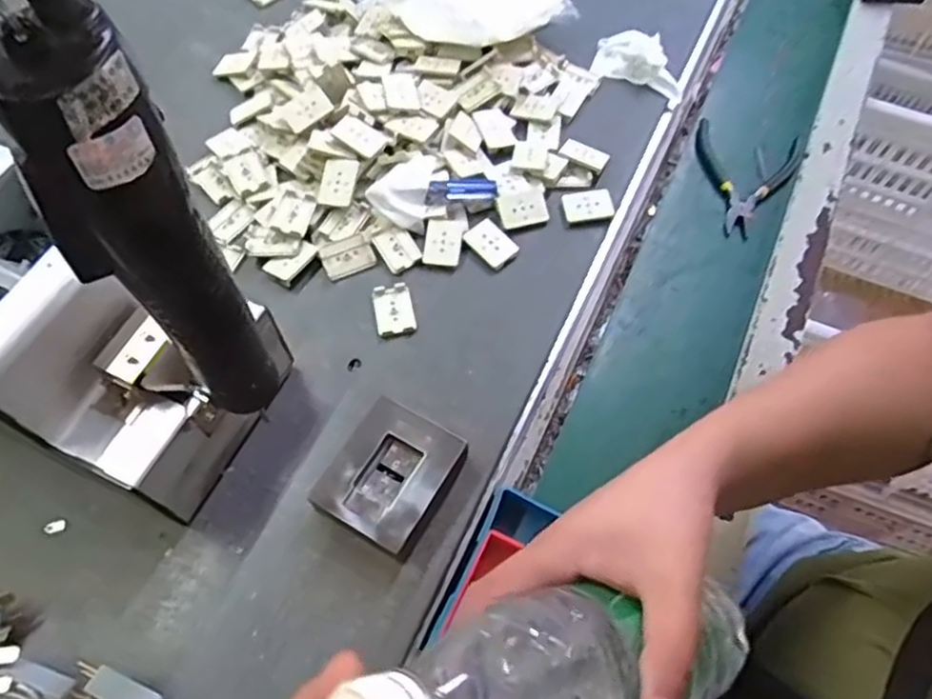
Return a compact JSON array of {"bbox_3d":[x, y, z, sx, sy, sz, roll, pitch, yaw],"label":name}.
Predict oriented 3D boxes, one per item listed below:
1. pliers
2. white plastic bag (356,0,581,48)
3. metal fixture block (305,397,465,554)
[{"bbox_3d":[0.244,-0.150,0.602,0.089,0.012,0.125,17,63,7],"label":"pliers"},{"bbox_3d":[0.004,-0.302,0.597,0.179,0.058,0.068,-6,62,-5],"label":"white plastic bag"},{"bbox_3d":[-0.047,0.081,0.430,0.065,0.029,0.082,28,65,13],"label":"metal fixture block"}]

